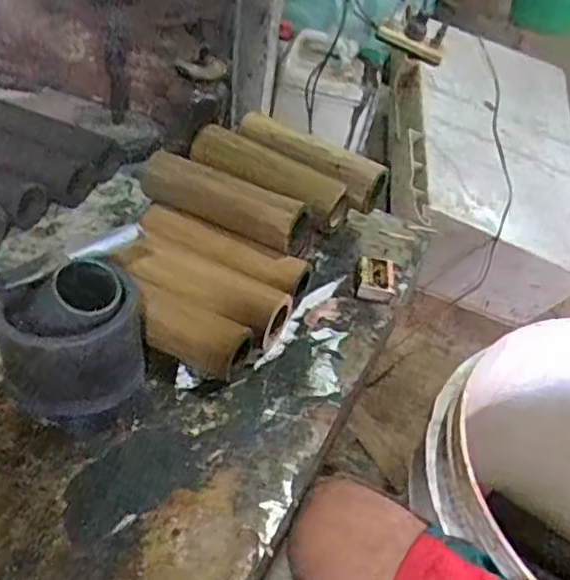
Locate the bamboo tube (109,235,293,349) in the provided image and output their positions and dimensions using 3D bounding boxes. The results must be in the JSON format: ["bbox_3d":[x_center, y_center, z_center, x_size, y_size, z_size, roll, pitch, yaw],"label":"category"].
[{"bbox_3d":[-0.080,0.004,0.612,0.164,0.054,0.054,17,41,13],"label":"bamboo tube"}]

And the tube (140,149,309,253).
[{"bbox_3d":[-0.060,-0.092,0.649,0.173,0.049,0.049,23,42,19],"label":"tube"}]

